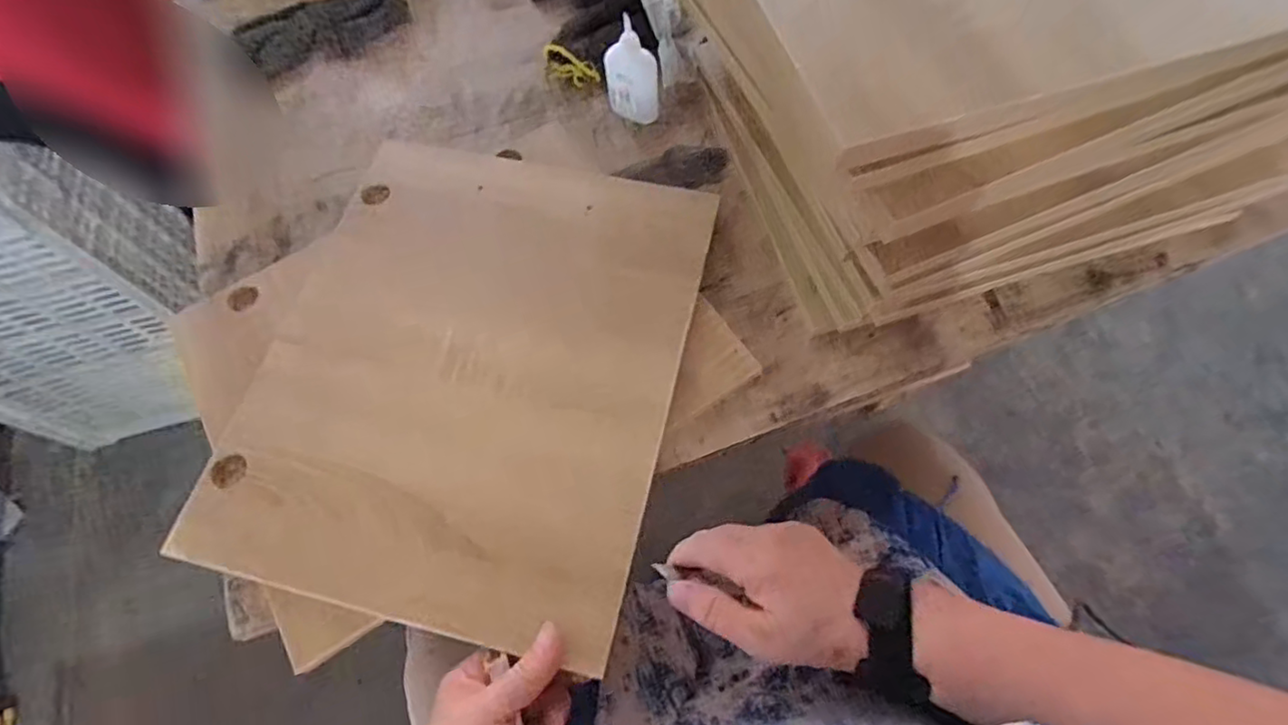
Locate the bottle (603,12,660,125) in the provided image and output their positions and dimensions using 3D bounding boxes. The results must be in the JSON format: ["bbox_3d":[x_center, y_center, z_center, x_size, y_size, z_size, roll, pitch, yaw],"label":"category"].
[{"bbox_3d":[-0.011,-0.251,0.531,0.046,0.088,0.020,1,65,2],"label":"bottle"}]

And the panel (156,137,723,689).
[{"bbox_3d":[-0.129,-0.005,0.464,0.305,0.012,0.368,12,67,8],"label":"panel"}]

